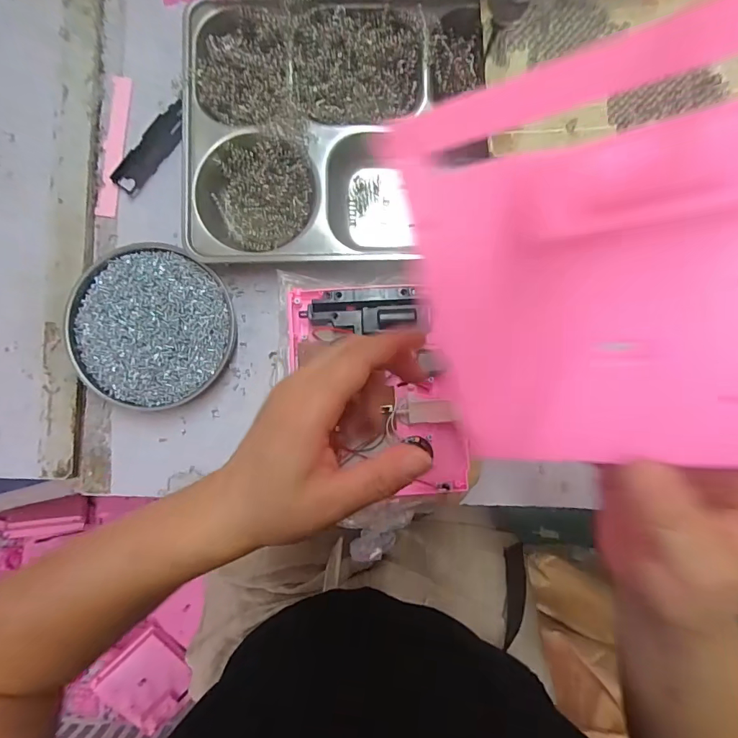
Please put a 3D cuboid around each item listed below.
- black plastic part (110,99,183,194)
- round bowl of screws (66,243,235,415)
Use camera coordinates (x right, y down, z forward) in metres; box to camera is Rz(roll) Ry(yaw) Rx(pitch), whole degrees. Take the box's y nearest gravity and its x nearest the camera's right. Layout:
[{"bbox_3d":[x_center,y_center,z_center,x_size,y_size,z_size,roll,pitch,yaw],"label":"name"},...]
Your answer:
[{"bbox_3d":[-0.191,-0.195,0.382,0.025,0.010,0.088,35,89,2],"label":"black plastic part"},{"bbox_3d":[-0.183,-0.036,0.364,0.132,0.022,0.132,0,88,1],"label":"round bowl of screws"}]

